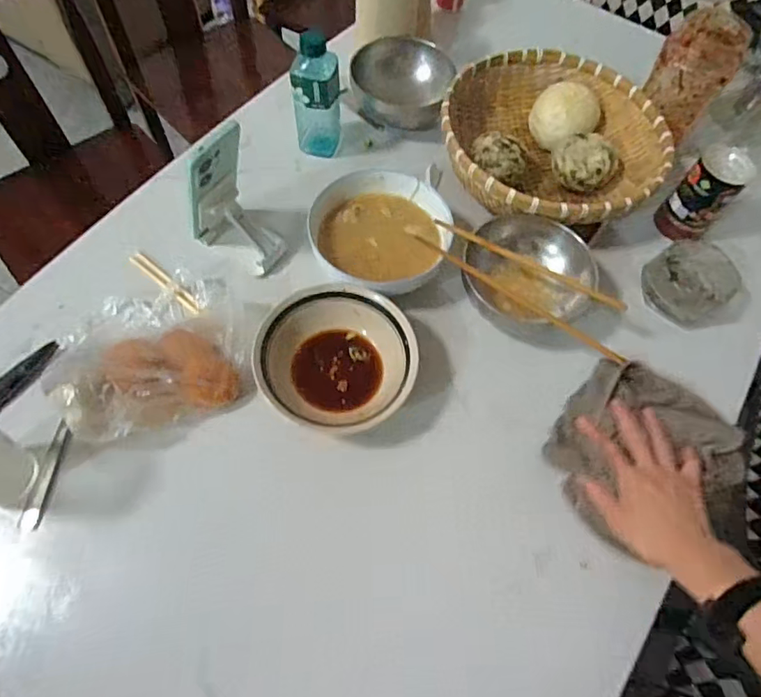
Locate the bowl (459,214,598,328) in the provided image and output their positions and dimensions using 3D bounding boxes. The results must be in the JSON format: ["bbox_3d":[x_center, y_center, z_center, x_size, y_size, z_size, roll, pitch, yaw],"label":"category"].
[{"bbox_3d":[0.169,-0.086,0.601,0.141,0.074,0.133,1,64,-3],"label":"bowl"}]

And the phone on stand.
[{"bbox_3d":[-0.171,-0.162,0.582,0.089,0.160,0.097,-31,69,-17],"label":"phone on stand"}]

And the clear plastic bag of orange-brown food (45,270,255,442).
[{"bbox_3d":[-0.249,-0.002,0.556,0.204,0.046,0.187,-16,66,-11],"label":"clear plastic bag of orange-brown food"}]

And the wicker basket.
[{"bbox_3d":[0.230,-0.280,0.709,0.301,0.096,0.282,1,64,-3],"label":"wicker basket"}]

